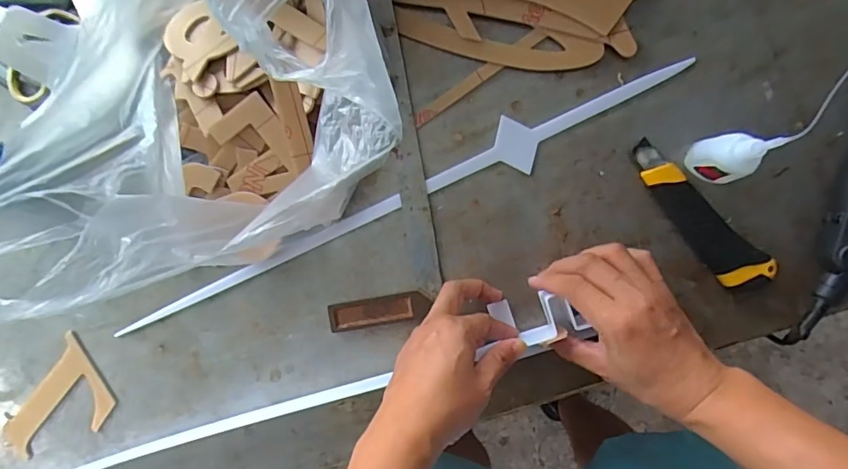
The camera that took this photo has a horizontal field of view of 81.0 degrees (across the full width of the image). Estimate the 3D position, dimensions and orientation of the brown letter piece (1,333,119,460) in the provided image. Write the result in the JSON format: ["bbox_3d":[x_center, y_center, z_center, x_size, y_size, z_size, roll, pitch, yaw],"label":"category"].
[{"bbox_3d":[-0.372,0.181,0.513,0.081,0.005,0.134,38,95,5],"label":"brown letter piece"}]

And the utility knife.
[{"bbox_3d":[0.237,-0.018,0.435,0.038,0.021,0.152,-41,86,6],"label":"utility knife"}]

